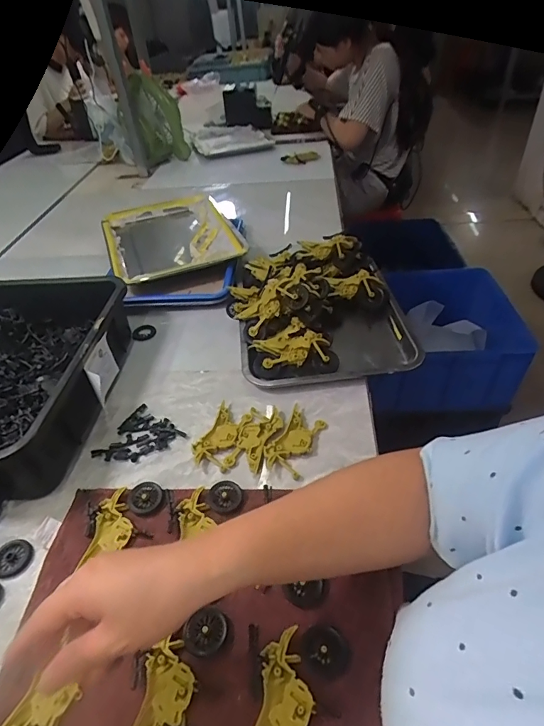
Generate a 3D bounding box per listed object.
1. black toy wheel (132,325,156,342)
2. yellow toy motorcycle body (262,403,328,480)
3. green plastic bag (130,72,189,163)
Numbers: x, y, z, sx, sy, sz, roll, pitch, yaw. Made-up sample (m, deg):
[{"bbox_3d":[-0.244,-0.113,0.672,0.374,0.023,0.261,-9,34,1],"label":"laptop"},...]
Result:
[{"bbox_3d":[-0.219,-0.052,0.738,0.035,0.013,0.041,-5,40,1],"label":"black toy wheel"},{"bbox_3d":[0.029,0.094,0.528,0.048,0.010,0.095,15,45,23],"label":"yellow toy motorcycle body"},{"bbox_3d":[-0.368,-0.791,1.408,0.145,0.244,0.103,-13,41,-7],"label":"green plastic bag"}]

